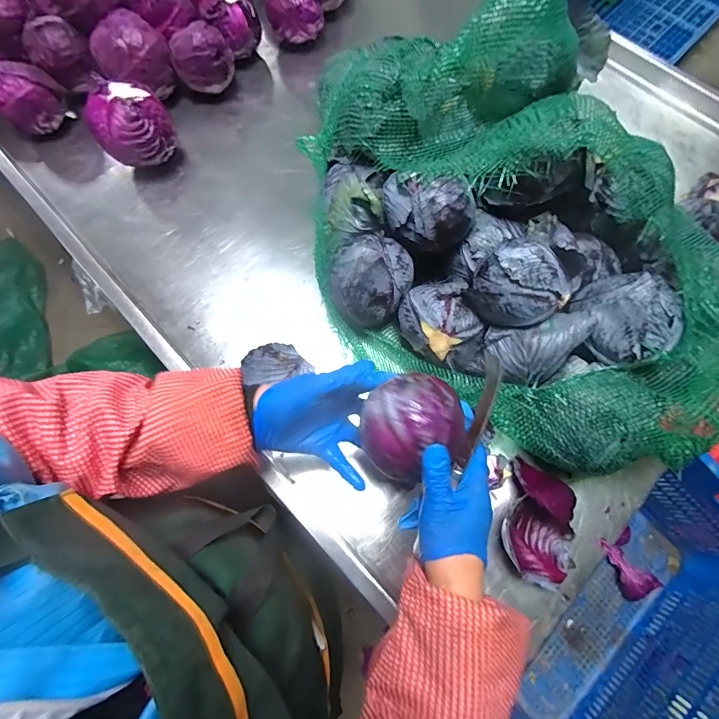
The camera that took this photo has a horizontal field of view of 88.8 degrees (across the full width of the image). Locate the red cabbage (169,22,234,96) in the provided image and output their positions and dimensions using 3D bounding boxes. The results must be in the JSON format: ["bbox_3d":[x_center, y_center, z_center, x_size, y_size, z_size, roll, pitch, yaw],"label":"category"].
[{"bbox_3d":[-0.291,-0.554,0.697,0.102,0.100,0.083,-40,77,-14],"label":"red cabbage"}]

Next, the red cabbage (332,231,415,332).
[{"bbox_3d":[0.016,-0.103,0.505,0.103,0.099,0.099,1,71,-2],"label":"red cabbage"}]

